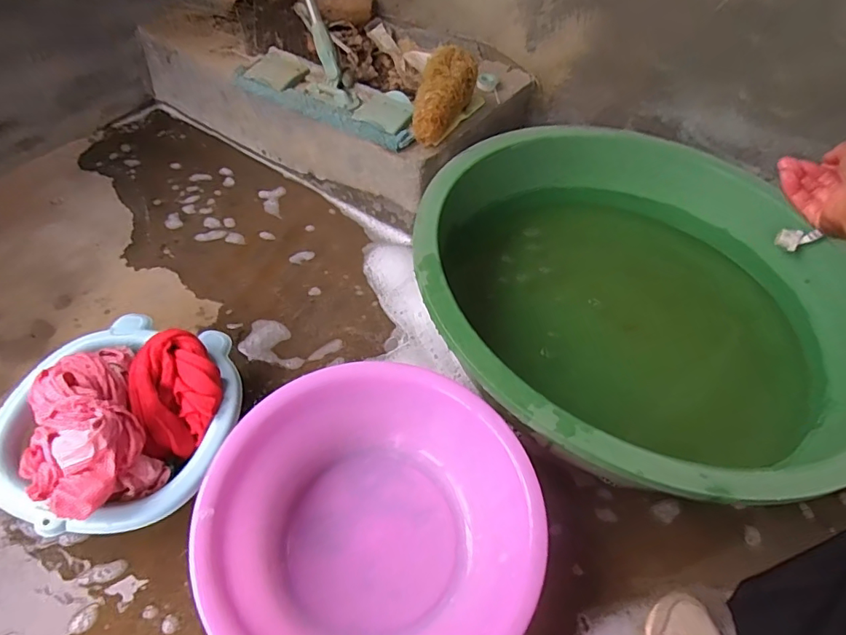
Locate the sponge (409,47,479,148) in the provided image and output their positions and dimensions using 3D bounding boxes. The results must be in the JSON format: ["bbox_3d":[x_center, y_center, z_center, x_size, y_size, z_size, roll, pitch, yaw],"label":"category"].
[{"bbox_3d":[0.034,-0.400,0.901,0.088,0.066,0.202,19,74,9],"label":"sponge"}]

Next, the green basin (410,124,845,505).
[{"bbox_3d":[0.327,-0.014,0.864,0.675,0.252,0.710,3,50,-4],"label":"green basin"}]

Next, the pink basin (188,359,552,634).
[{"bbox_3d":[-0.054,0.256,0.599,0.366,0.125,0.346,-13,53,-17],"label":"pink basin"}]

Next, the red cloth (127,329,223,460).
[{"bbox_3d":[-0.321,0.093,0.658,0.100,0.069,0.153,-13,53,-17],"label":"red cloth"}]

